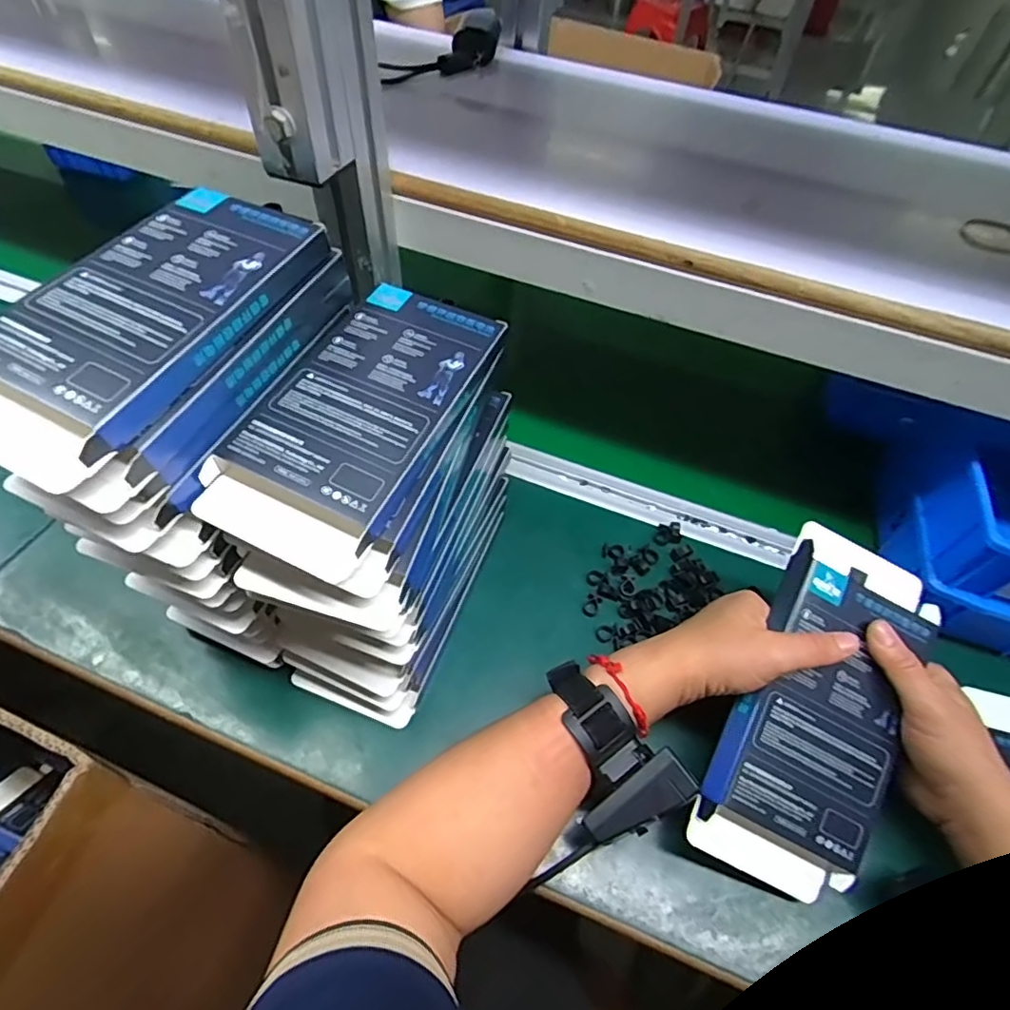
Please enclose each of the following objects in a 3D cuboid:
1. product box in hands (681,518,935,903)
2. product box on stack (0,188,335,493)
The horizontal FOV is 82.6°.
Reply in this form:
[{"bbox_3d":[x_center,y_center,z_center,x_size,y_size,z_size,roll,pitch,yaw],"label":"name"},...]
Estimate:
[{"bbox_3d":[0.202,0.129,0.372,0.105,0.030,0.223,28,76,0],"label":"product box in hands"},{"bbox_3d":[-0.188,-0.099,0.297,0.098,0.018,0.193,25,61,9],"label":"product box on stack"}]

